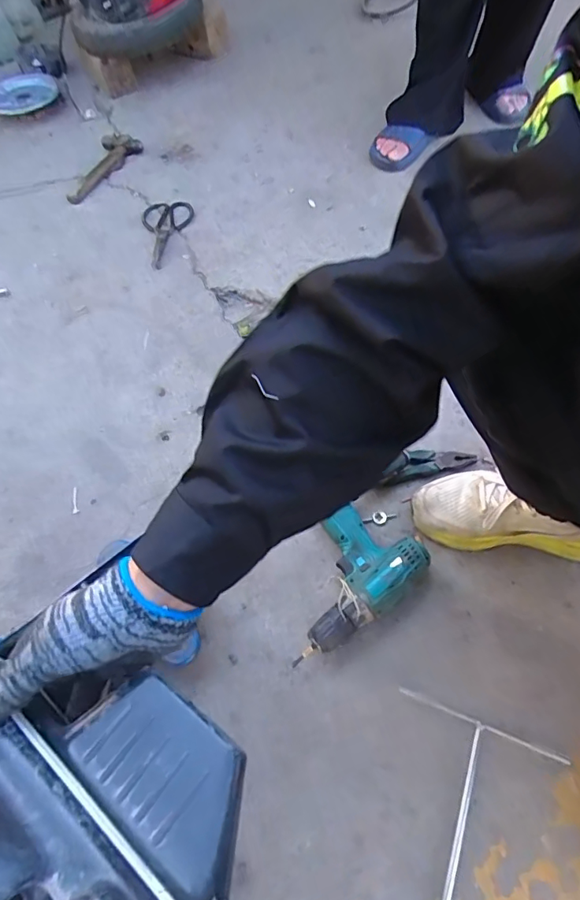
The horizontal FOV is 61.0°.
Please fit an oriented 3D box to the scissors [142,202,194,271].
[{"bbox_3d":[-0.257,-0.455,1.039,0.108,0.016,0.216,-7,59,-3],"label":"scissors"}]

